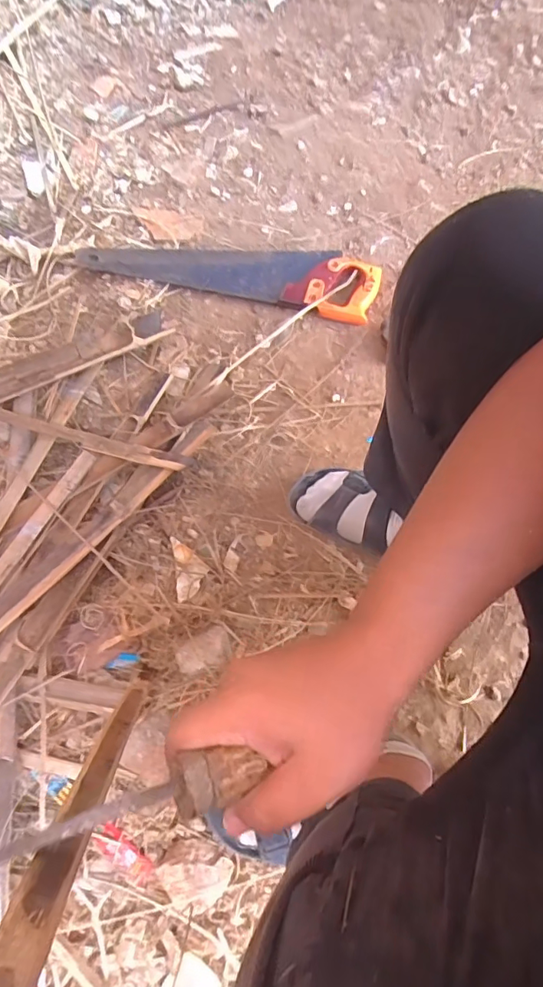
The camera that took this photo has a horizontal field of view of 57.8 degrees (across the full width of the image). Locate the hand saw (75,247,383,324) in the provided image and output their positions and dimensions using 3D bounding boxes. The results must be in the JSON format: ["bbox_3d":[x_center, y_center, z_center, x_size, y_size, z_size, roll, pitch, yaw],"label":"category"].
[{"bbox_3d":[-0.070,-0.397,0.850,0.502,0.032,0.133,14,68,4],"label":"hand saw"}]

